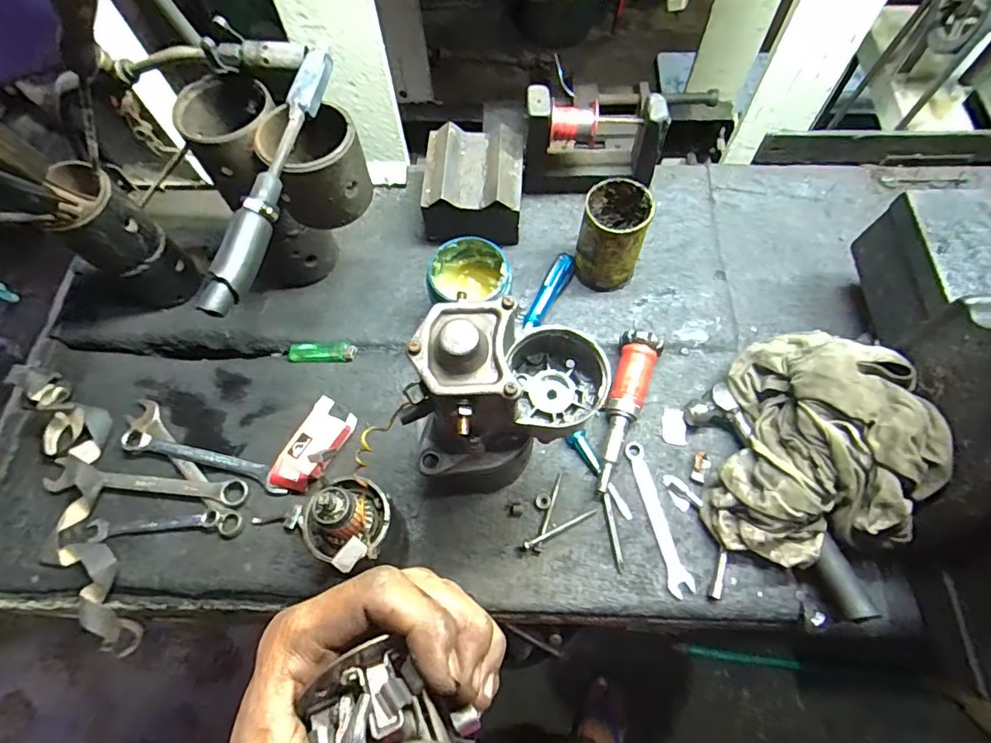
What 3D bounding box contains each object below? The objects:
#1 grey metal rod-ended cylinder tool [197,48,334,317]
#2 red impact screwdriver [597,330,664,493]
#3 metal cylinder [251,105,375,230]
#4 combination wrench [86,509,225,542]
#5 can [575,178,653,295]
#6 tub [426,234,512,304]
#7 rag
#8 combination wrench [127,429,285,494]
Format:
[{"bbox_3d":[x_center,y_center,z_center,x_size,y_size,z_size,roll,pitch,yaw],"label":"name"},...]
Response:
[{"bbox_3d":[-0.182,-0.165,0.435,0.026,0.033,0.260,10,66,7],"label":"grey metal rod-ended cylinder tool"},{"bbox_3d":[0.139,0.039,0.566,0.043,0.036,0.176,18,68,10],"label":"red impact screwdriver"},{"bbox_3d":[-0.167,-0.193,0.490,0.088,0.077,0.083,-1,66,2],"label":"metal cylinder"},{"bbox_3d":[-0.365,0.166,0.557,0.146,0.016,0.024,-4,66,1],"label":"combination wrench"},{"bbox_3d":[0.136,-0.156,0.612,0.069,0.109,0.077,12,67,7],"label":"can"},{"bbox_3d":[-0.030,-0.092,0.596,0.089,0.096,0.080,-8,66,-2],"label":"tub"},{"bbox_3d":[0.308,0.064,0.491,0.152,0.108,0.226,16,67,9],"label":"rag"},{"bbox_3d":[-0.324,0.099,0.580,0.196,0.018,0.028,13,67,8],"label":"combination wrench"}]

